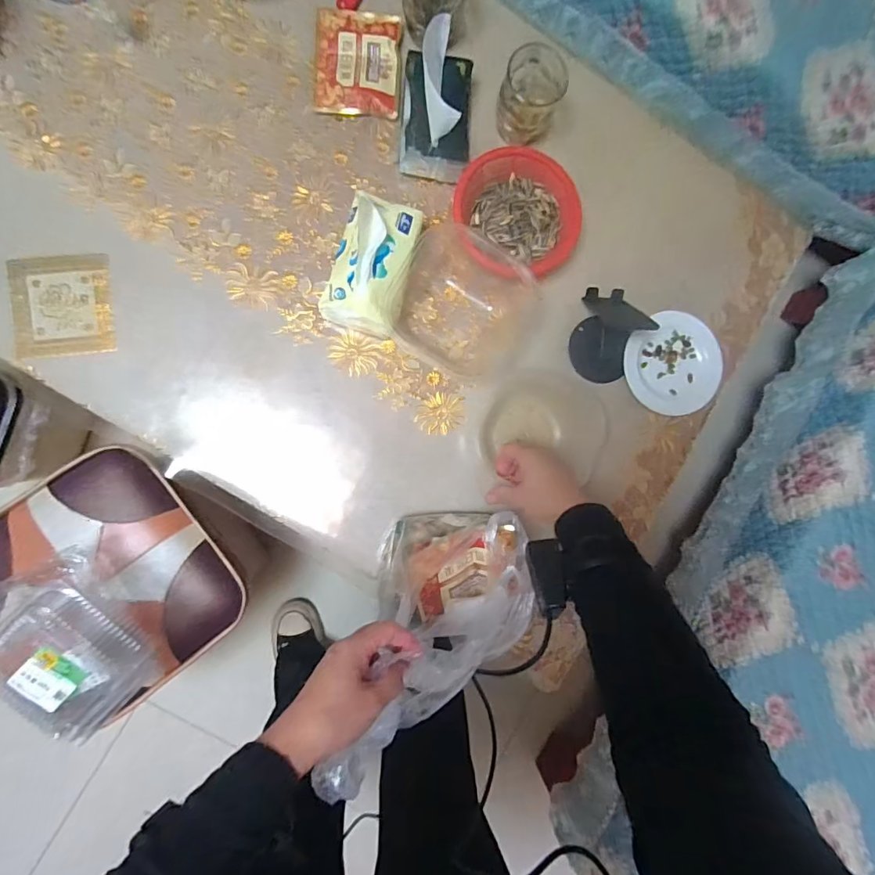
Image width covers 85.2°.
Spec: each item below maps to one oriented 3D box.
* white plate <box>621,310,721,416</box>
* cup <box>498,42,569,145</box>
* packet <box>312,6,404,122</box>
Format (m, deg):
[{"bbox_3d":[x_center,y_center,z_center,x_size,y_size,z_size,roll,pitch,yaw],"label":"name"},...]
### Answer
[{"bbox_3d":[0.339,-0.104,0.684,0.133,0.015,0.141,0,89,-7],"label":"white plate"},{"bbox_3d":[0.120,-0.443,0.624,0.079,0.083,0.078,0,89,-7],"label":"cup"},{"bbox_3d":[-0.106,-0.502,0.640,0.112,0.013,0.137,3,89,-7],"label":"packet"}]

